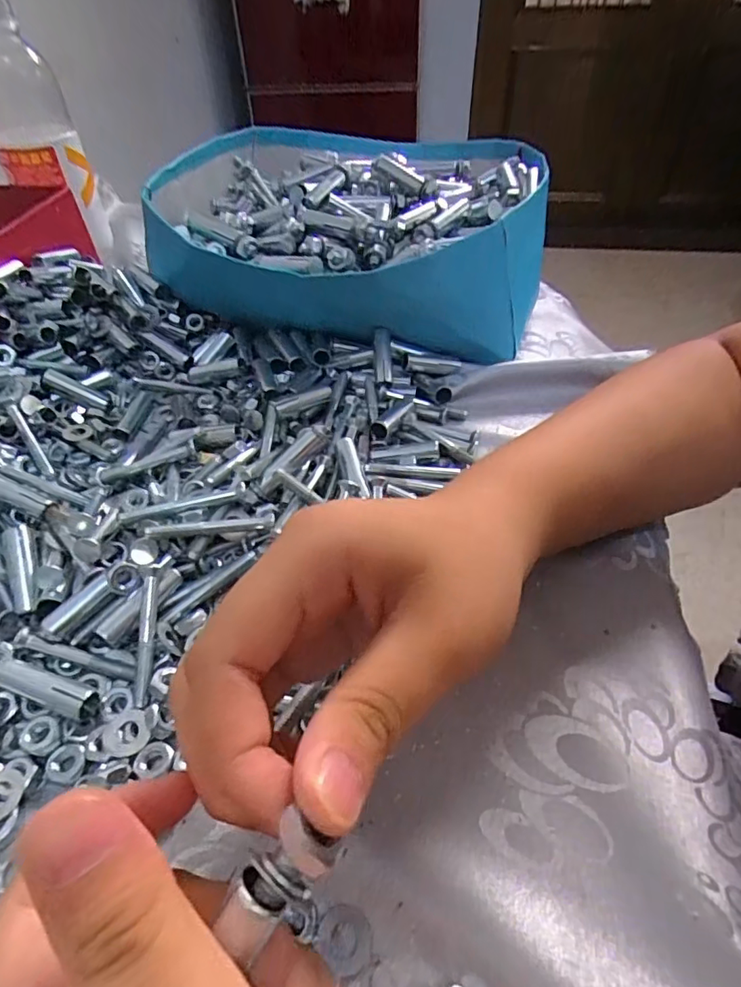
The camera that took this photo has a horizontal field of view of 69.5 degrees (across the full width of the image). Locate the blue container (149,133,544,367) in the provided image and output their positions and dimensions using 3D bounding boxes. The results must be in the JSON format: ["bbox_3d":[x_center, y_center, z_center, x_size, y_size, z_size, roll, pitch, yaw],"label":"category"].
[{"bbox_3d":[-0.012,-0.209,0.409,0.264,0.077,0.280,3,45,5],"label":"blue container"}]

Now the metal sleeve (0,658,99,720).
[{"bbox_3d":[-0.123,0.075,0.204,0.041,0.010,0.011,13,46,15],"label":"metal sleeve"}]

